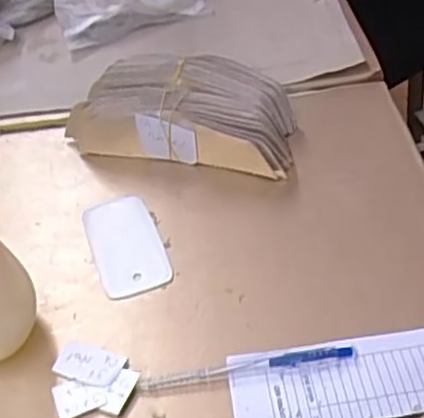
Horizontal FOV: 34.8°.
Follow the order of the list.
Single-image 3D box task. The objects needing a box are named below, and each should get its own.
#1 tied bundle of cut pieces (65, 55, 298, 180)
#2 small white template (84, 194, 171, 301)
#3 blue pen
[{"bbox_3d":[-0.025,-0.087,0.593,0.194,0.059,0.087,10,46,16],"label":"tied bundle of cut pieces"},{"bbox_3d":[-0.067,0.025,0.522,0.051,0.004,0.101,-17,44,-11],"label":"small white template"},{"bbox_3d":[0.021,0.101,0.434,0.136,0.007,0.011,-8,43,-3],"label":"blue pen"}]

